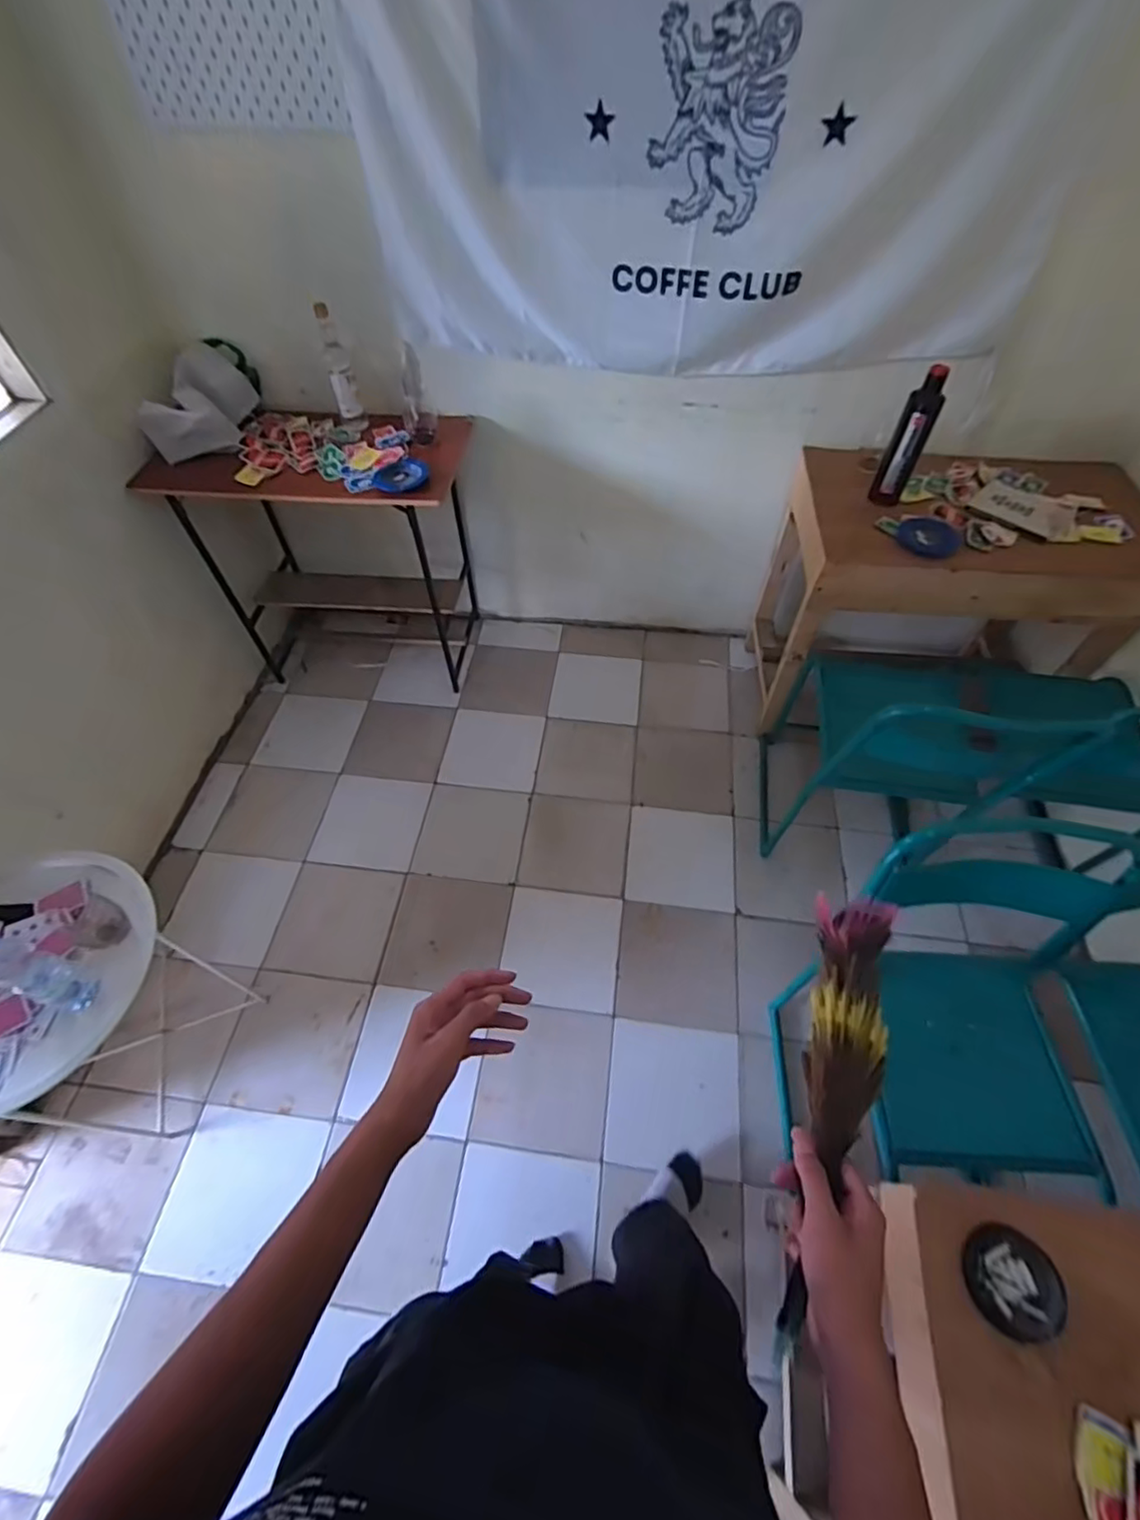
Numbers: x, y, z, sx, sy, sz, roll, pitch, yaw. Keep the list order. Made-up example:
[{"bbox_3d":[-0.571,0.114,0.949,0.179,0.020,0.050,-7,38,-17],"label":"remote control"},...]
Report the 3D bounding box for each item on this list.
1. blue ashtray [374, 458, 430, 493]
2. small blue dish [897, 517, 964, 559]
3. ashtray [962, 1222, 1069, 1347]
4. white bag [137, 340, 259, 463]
[{"bbox_3d":[-0.410,-0.691,1.474,0.127,0.036,0.118,1,56,-1],"label":"blue ashtray"},{"bbox_3d":[0.810,-0.501,1.381,0.133,0.022,0.119,21,58,13],"label":"small blue dish"},{"bbox_3d":[0.482,0.567,0.667,0.086,0.029,0.095,-9,56,-7],"label":"ashtray"},{"bbox_3d":[-0.905,-0.860,1.497,0.169,0.158,0.256,5,56,2],"label":"white bag"}]

